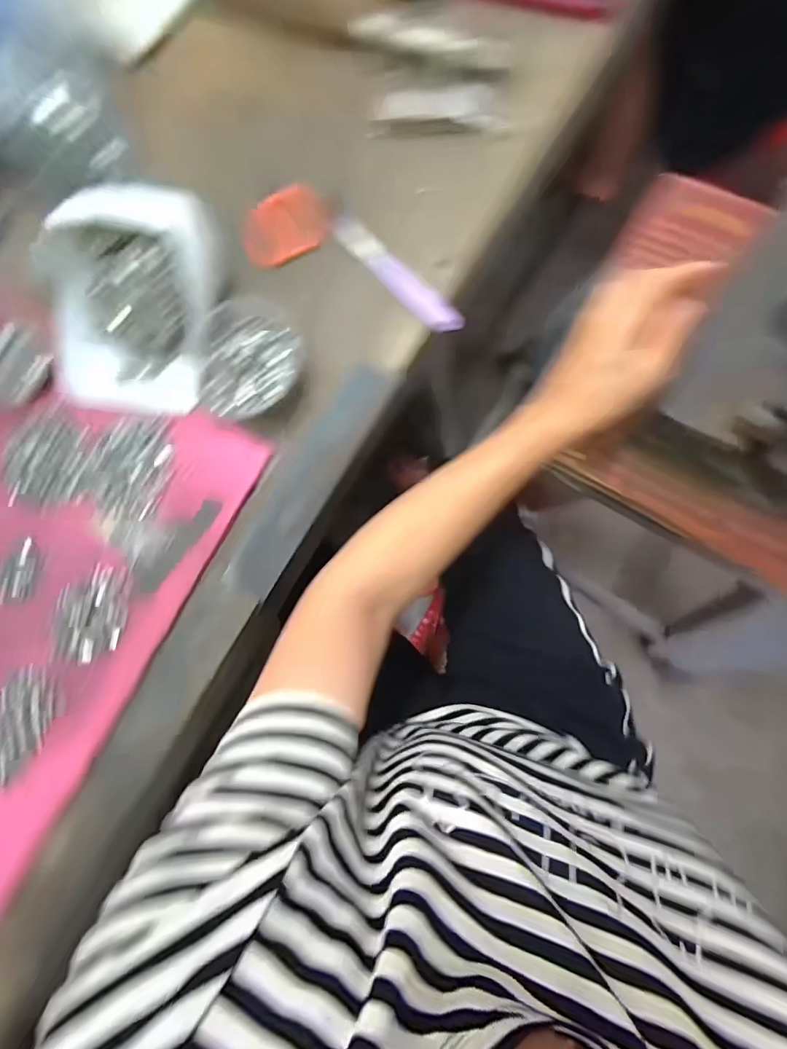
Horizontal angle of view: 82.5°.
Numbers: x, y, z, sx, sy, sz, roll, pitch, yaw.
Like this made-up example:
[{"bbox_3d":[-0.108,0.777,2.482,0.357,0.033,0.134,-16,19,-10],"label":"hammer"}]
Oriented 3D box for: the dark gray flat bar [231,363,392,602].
[{"bbox_3d":[-0.082,-0.042,0.427,0.050,0.007,0.240,30,91,12],"label":"dark gray flat bar"}]

